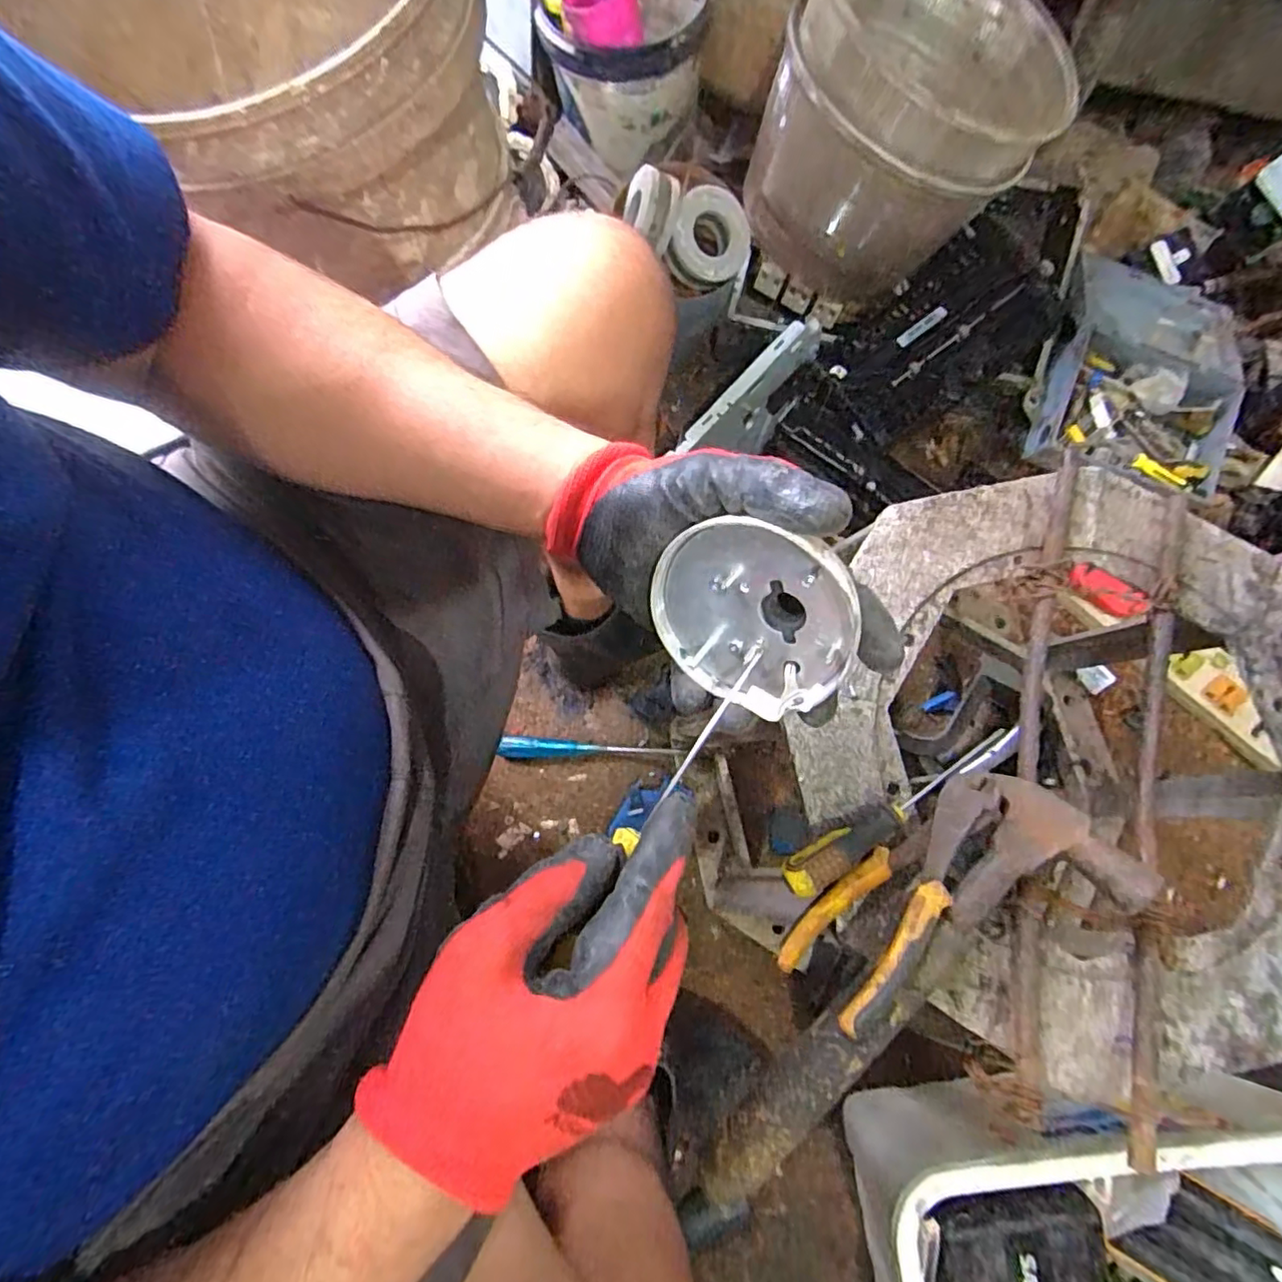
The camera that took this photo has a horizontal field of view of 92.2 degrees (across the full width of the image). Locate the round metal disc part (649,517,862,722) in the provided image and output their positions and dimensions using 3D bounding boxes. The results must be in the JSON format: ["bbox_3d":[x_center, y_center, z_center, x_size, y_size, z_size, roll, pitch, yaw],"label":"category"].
[{"bbox_3d":[0.048,-0.010,0.275,0.089,0.097,0.009,30,43,12],"label":"round metal disc part"}]

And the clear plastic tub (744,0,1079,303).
[{"bbox_3d":[0.306,-0.592,0.700,0.282,0.231,0.293,38,79,12],"label":"clear plastic tub"}]

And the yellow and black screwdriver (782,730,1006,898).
[{"bbox_3d":[0.169,0.108,0.396,0.178,0.028,0.023,-29,75,-6],"label":"yellow and black screwdriver"}]

